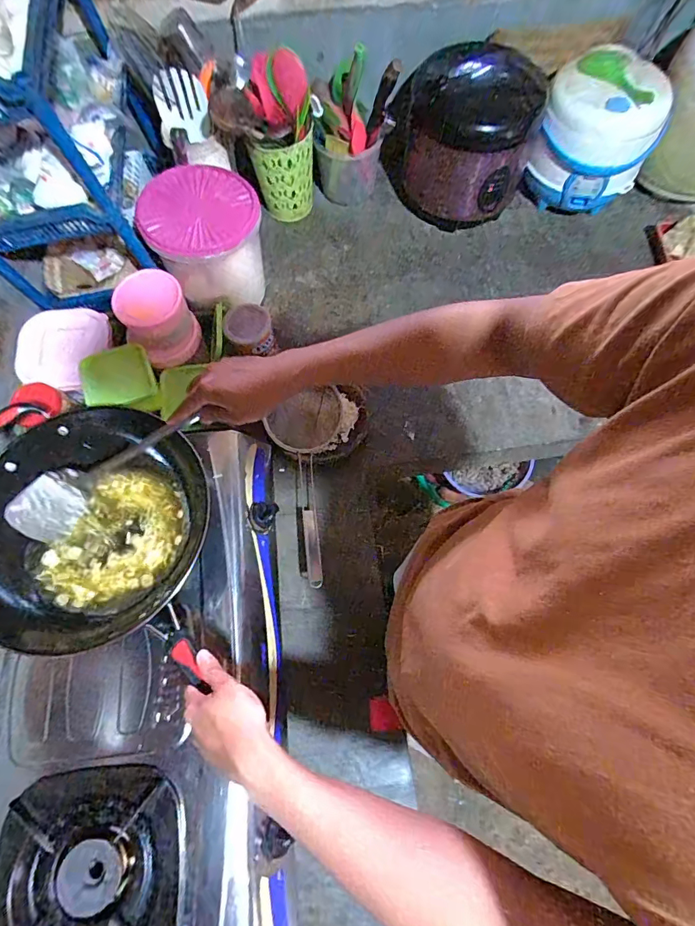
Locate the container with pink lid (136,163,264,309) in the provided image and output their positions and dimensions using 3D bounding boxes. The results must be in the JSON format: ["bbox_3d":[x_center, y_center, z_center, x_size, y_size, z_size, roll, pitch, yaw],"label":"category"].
[{"bbox_3d":[-0.254,-0.412,0.826,0.178,0.159,0.165,1,70,1],"label":"container with pink lid"}]

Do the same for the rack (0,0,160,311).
[{"bbox_3d":[-0.511,-0.553,0.758,0.270,0.396,0.384,-6,70,-2],"label":"rack"}]

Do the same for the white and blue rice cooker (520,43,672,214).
[{"bbox_3d":[0.493,-0.665,0.887,0.210,0.192,0.275,20,71,7],"label":"white and blue rice cooker"}]

